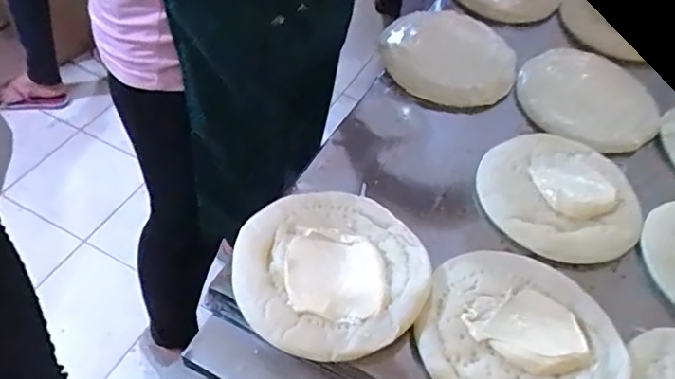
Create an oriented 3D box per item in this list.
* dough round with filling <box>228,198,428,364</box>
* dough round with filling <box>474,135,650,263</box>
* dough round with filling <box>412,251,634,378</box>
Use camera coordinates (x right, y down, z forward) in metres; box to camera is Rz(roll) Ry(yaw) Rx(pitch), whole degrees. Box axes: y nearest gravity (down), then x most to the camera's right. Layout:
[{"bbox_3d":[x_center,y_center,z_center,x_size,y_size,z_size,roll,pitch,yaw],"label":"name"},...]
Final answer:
[{"bbox_3d":[-0.007,0.079,0.585,0.197,0.019,0.192,3,50,-4],"label":"dough round with filling"},{"bbox_3d":[0.275,0.005,0.705,0.200,0.021,0.180,9,50,1],"label":"dough round with filling"},{"bbox_3d":[0.182,0.144,0.558,0.193,0.027,0.194,3,50,-4],"label":"dough round with filling"}]

